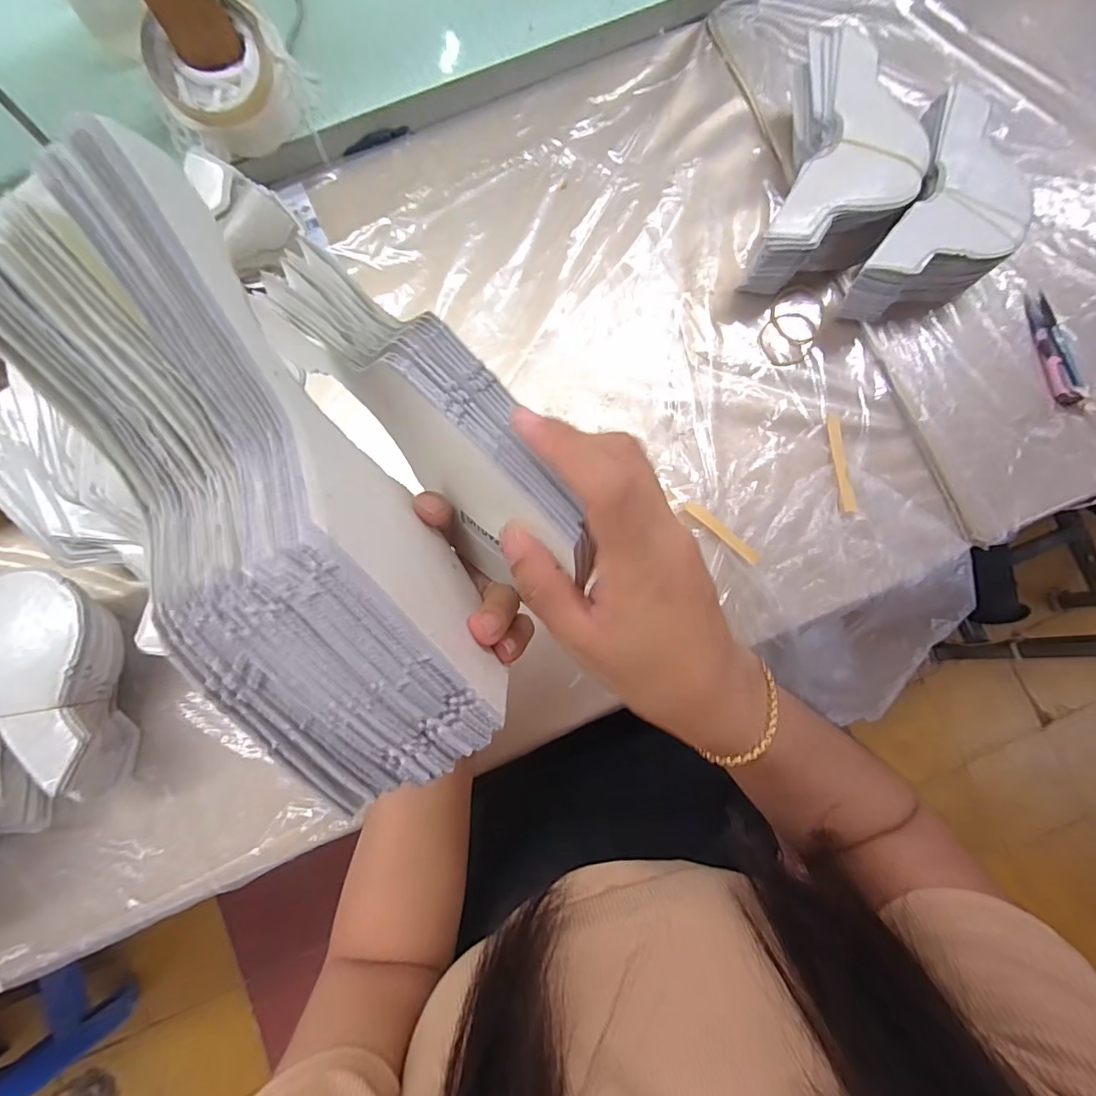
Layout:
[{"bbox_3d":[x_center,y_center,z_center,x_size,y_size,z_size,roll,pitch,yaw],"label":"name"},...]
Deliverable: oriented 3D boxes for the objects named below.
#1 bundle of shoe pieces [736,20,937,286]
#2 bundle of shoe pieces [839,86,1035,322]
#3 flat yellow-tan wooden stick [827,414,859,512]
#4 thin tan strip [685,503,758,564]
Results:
[{"bbox_3d":[0.233,-0.295,0.398,0.102,0.062,0.182,14,84,1],"label":"bundle of shoe pieces"},{"bbox_3d":[0.316,-0.256,0.396,0.099,0.059,0.172,27,84,3],"label":"bundle of shoe pieces"},{"bbox_3d":[0.243,-0.070,0.406,0.013,0.004,0.082,-7,84,-1],"label":"flat yellow-tan wooden stick"},{"bbox_3d":[0.142,-0.013,0.401,0.071,0.004,0.012,40,72,4],"label":"thin tan strip"}]

